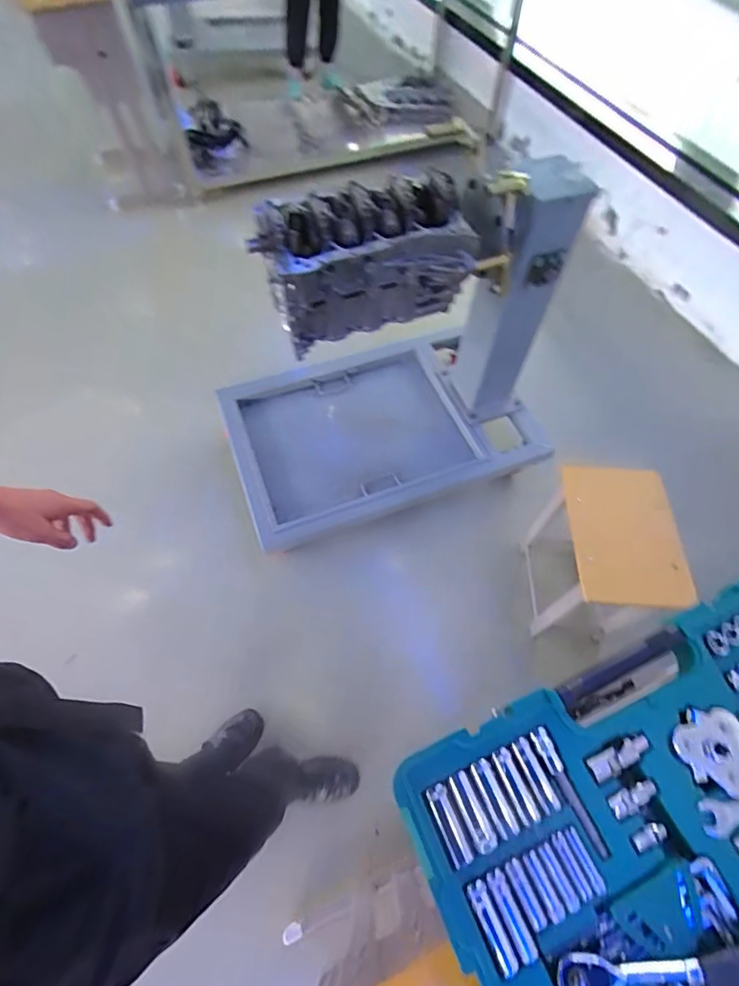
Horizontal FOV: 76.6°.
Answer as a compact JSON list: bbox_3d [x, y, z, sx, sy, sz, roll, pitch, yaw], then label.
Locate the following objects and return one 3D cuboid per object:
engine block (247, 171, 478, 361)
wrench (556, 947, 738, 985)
[{"bbox_3d":[-0.012,-0.466,0.987,0.400,0.253,0.196,-18,63,-11],"label":"engine block"},{"bbox_3d":[0.254,0.395,0.382,0.194,0.021,0.031,-2,61,-3],"label":"wrench"}]

